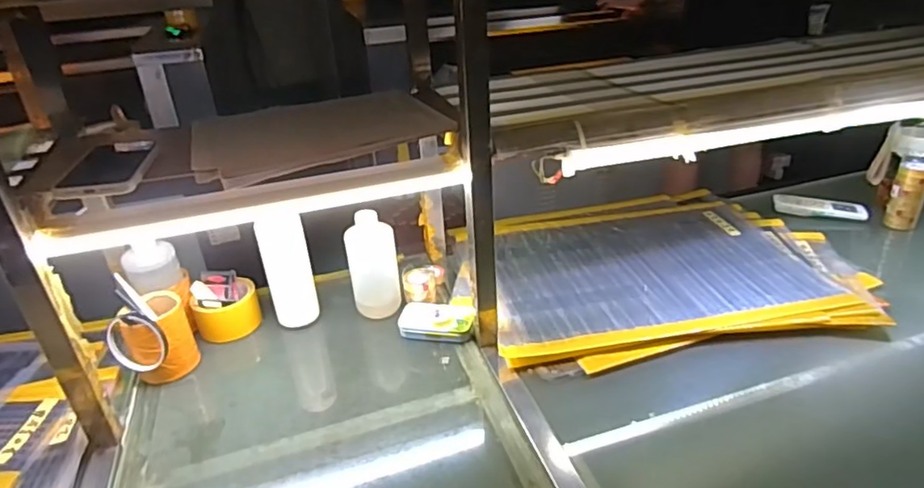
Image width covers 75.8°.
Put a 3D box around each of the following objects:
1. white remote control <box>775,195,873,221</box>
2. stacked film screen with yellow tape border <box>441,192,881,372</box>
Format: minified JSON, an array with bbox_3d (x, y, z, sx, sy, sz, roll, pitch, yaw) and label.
[{"bbox_3d":[0.707,-0.073,1.173,0.165,0.022,0.055,7,30,17],"label":"white remote control"},{"bbox_3d":[0.327,0.025,1.051,0.655,0.032,0.474,-5,31,-6],"label":"stacked film screen with yellow tape border"}]

